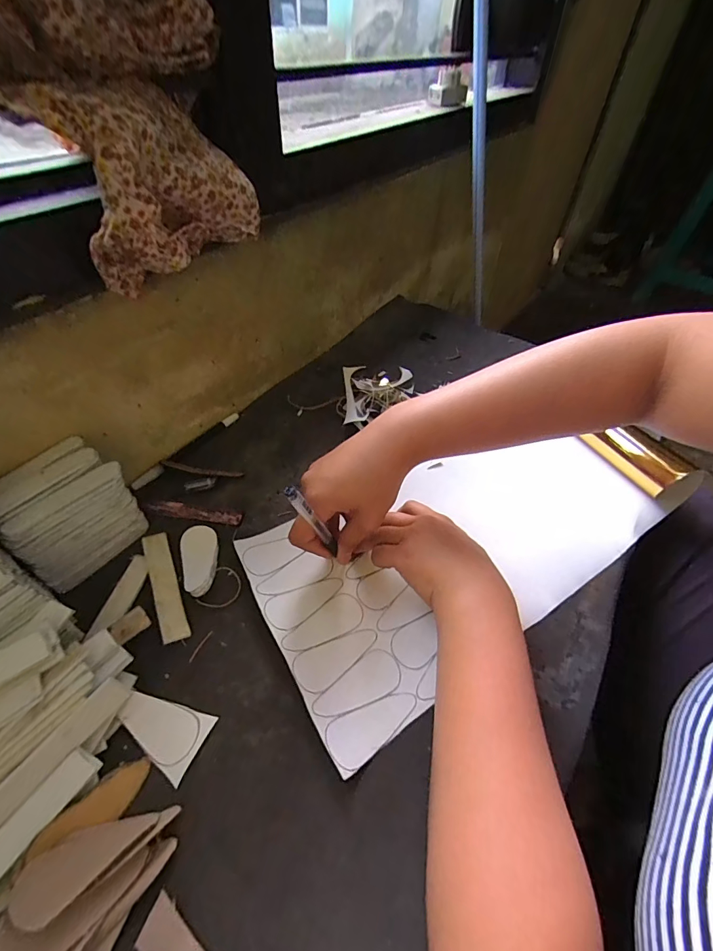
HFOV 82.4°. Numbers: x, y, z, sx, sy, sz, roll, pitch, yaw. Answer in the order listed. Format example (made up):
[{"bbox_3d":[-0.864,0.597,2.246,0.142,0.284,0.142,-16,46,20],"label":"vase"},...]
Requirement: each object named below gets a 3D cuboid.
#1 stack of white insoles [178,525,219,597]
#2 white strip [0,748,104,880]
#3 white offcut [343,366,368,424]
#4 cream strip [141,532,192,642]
[{"bbox_3d":[-0.144,0.078,0.372,0.034,0.009,0.068,-10,49,-11],"label":"stack of white insoles"},{"bbox_3d":[-0.202,0.215,0.234,0.020,0.009,0.108,28,53,21],"label":"white strip"},{"bbox_3d":[-0.003,-0.100,0.504,0.028,0.016,0.079,-2,70,-7],"label":"white offcut"},{"bbox_3d":[-0.170,0.095,0.360,0.021,0.004,0.107,-20,52,-19],"label":"cream strip"}]

